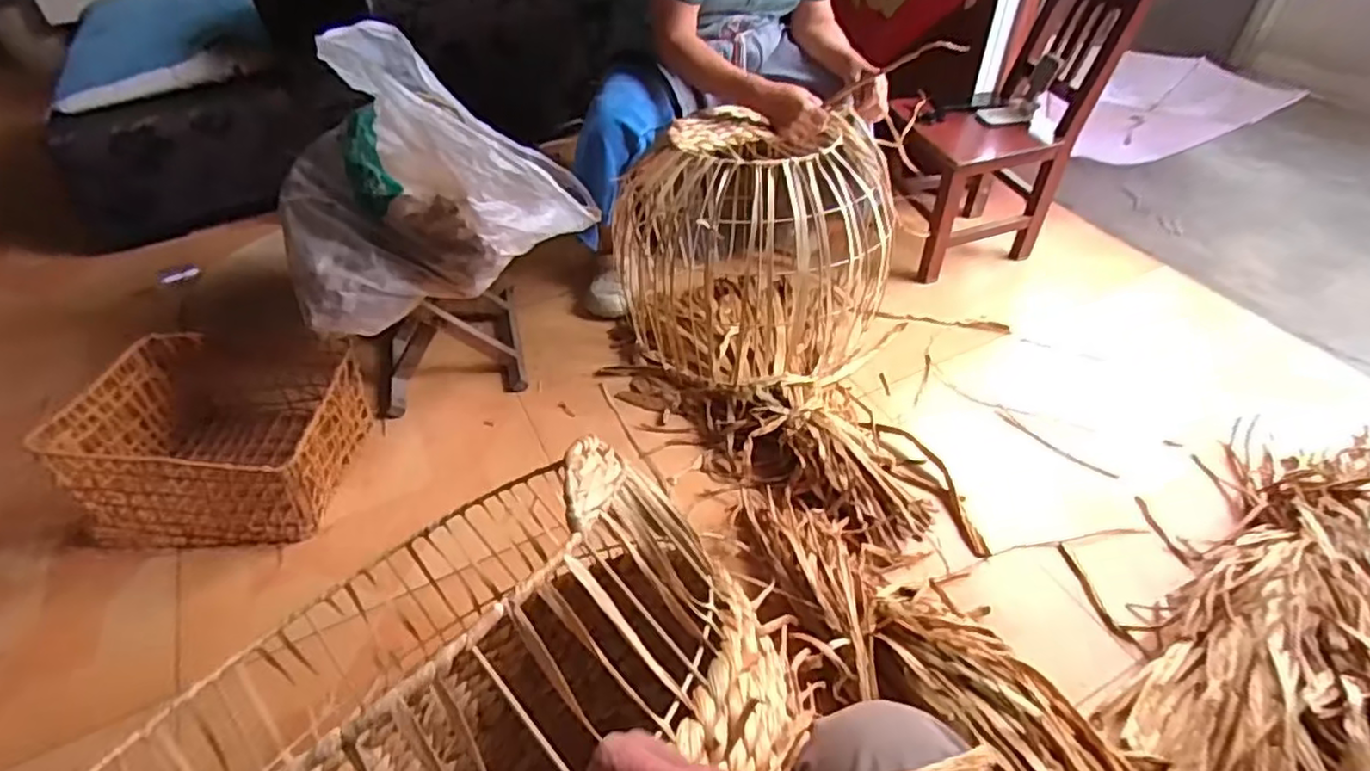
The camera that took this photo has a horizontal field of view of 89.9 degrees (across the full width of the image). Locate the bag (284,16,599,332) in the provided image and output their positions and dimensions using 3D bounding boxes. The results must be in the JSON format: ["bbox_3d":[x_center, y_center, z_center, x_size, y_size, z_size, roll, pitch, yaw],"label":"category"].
[{"bbox_3d":[-0.413,-0.360,1.111,0.483,0.282,0.442,-15,46,-13],"label":"bag"}]

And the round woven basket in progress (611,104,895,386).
[{"bbox_3d":[0.128,-0.258,1.276,0.426,0.378,0.411,-1,45,1],"label":"round woven basket in progress"}]

